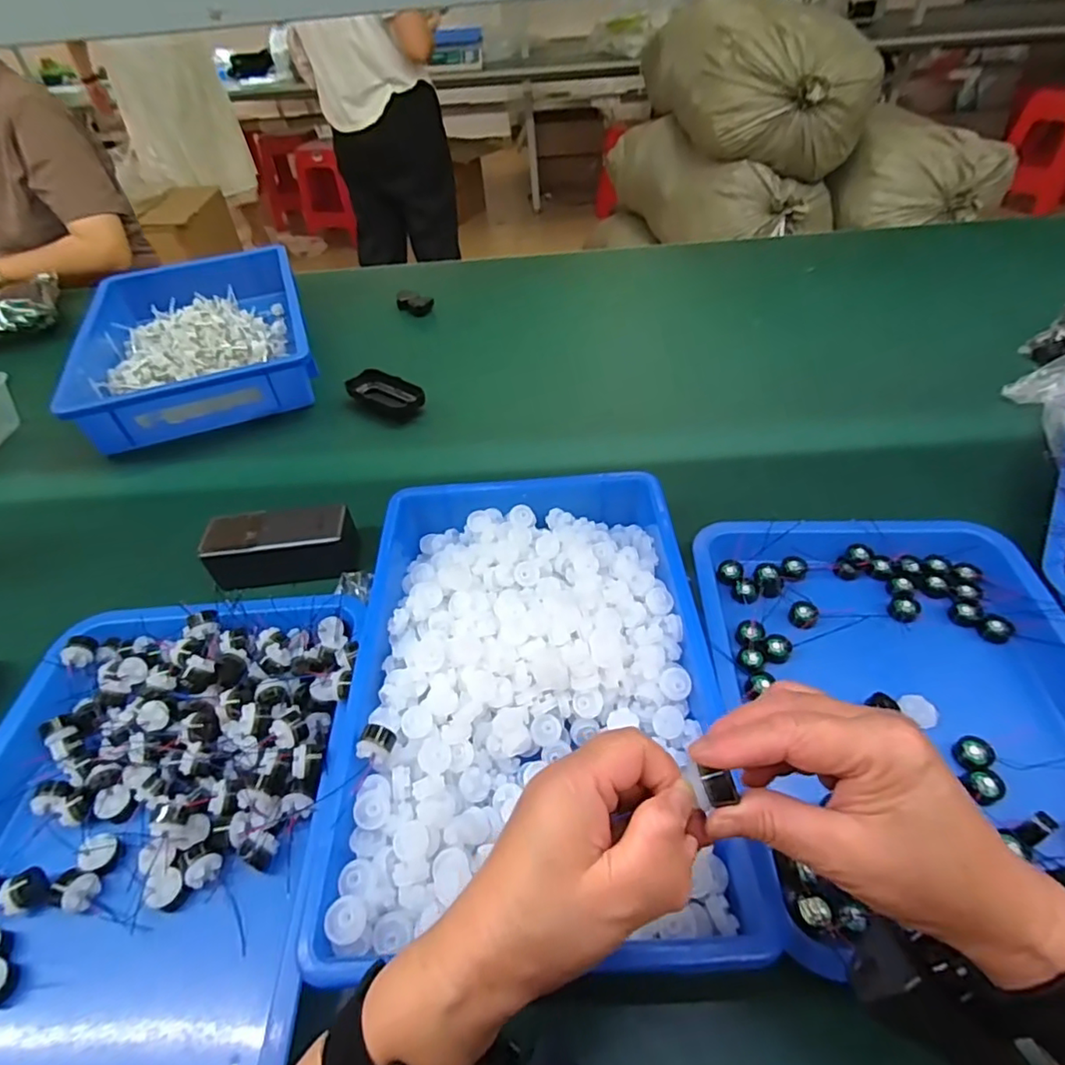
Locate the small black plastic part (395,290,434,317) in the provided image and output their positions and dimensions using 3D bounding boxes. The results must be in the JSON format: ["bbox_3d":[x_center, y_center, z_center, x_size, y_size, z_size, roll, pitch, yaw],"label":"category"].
[{"bbox_3d":[-0.194,-0.373,0.943,0.065,0.026,0.033,18,50,21],"label":"small black plastic part"}]

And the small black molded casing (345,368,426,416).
[{"bbox_3d":[-0.191,-0.180,0.747,0.111,0.023,0.051,25,53,26],"label":"small black molded casing"}]

